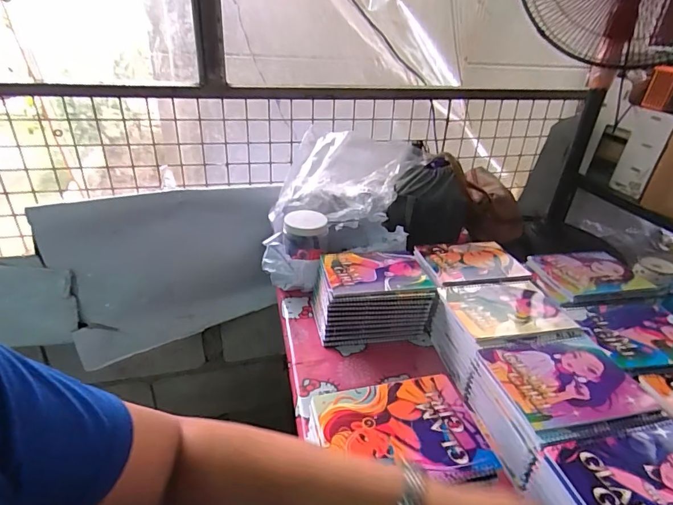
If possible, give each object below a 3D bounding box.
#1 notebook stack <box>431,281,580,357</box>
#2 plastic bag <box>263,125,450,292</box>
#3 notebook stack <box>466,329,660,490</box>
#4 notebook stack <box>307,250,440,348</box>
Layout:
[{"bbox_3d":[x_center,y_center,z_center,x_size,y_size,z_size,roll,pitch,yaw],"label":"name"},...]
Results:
[{"bbox_3d":[0.298,0.142,0.756,0.206,0.100,0.166,-2,27,-12],"label":"notebook stack"},{"bbox_3d":[0.055,-0.110,1.009,0.439,0.263,0.319,1,27,-5],"label":"plastic bag"},{"bbox_3d":[0.324,0.222,0.622,0.195,0.104,0.180,-2,27,-11],"label":"notebook stack"},{"bbox_3d":[0.068,0.087,0.847,0.210,0.116,0.153,-1,27,-10],"label":"notebook stack"}]

